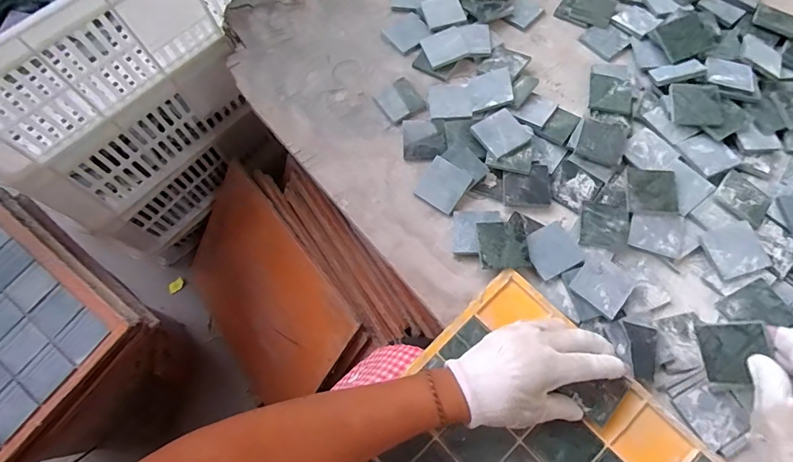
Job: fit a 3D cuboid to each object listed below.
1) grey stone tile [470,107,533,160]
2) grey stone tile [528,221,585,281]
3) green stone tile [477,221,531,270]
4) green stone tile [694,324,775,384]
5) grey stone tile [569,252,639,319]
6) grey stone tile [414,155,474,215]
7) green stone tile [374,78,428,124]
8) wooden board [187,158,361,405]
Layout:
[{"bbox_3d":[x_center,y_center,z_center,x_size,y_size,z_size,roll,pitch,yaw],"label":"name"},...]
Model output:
[{"bbox_3d":[0.115,-0.107,0.478,0.052,0.005,0.049,-31,69,-14],"label":"grey stone tile"},{"bbox_3d":[0.157,0.019,0.442,0.049,0.007,0.050,-24,70,-7],"label":"grey stone tile"},{"bbox_3d":[0.109,0.013,0.446,0.049,0.005,0.050,-2,69,1],"label":"green stone tile"},{"bbox_3d":[0.273,0.100,0.355,0.004,0.046,0.047,-1,78,-31],"label":"green stone tile"},{"bbox_3d":[0.203,0.051,0.427,0.049,0.007,0.051,40,75,15],"label":"grey stone tile"},{"bbox_3d":[0.050,-0.050,0.472,0.048,0.005,0.049,33,89,17],"label":"grey stone tile"},{"bbox_3d":[0.005,-0.157,0.531,0.049,0.006,0.051,-36,72,-11],"label":"green stone tile"},{"bbox_3d":[-0.235,0.116,0.746,0.360,0.331,0.017,48,35,17],"label":"wooden board"}]

